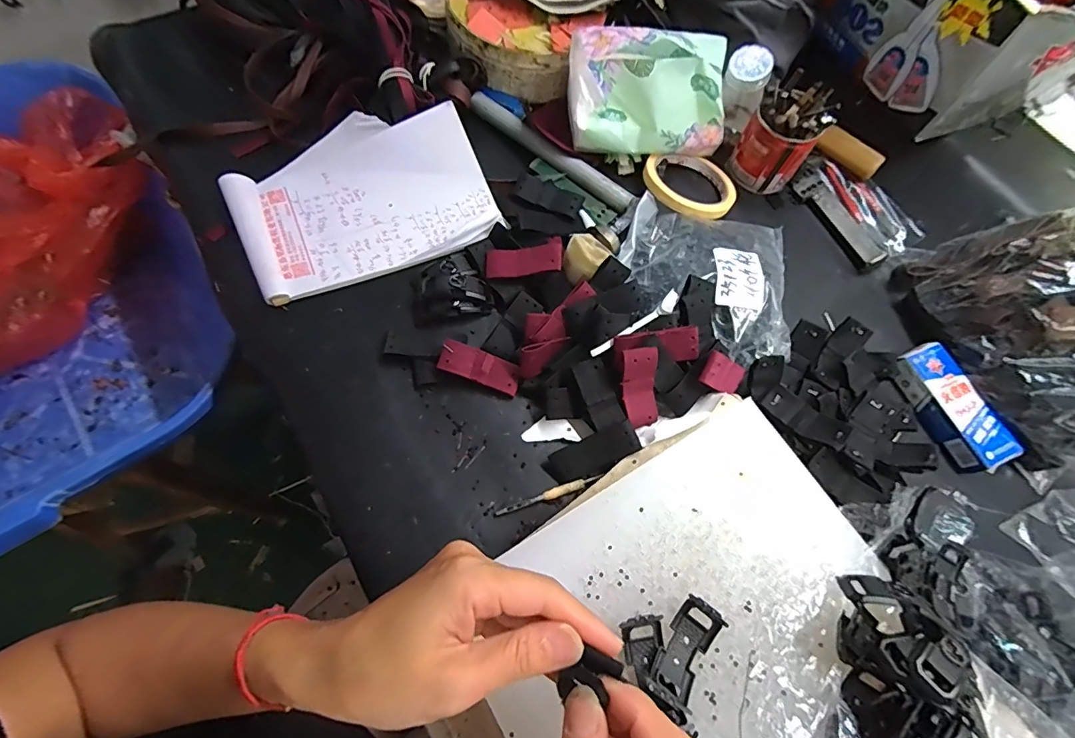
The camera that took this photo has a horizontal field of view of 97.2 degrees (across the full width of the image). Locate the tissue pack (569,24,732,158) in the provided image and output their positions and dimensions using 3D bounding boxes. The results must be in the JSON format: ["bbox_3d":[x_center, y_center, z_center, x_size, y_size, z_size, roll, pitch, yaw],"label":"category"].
[{"bbox_3d":[0.105,-0.263,0.449,0.153,0.075,0.084,2,69,-3],"label":"tissue pack"}]

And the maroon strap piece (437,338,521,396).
[{"bbox_3d":[-0.045,-0.001,0.383,0.067,0.005,0.026,22,85,-11],"label":"maroon strap piece"}]

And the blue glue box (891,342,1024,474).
[{"bbox_3d":[0.348,0.032,0.400,0.047,0.025,0.105,-22,71,-12],"label":"blue glue box"}]

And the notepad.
[{"bbox_3d":[-0.159,-0.158,0.424,0.219,0.037,0.149,-21,71,-11],"label":"notepad"}]

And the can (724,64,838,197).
[{"bbox_3d":[0.234,-0.225,0.459,0.063,0.090,0.063,1,68,-3],"label":"can"}]

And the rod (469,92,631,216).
[{"bbox_3d":[0.014,-0.217,0.473,0.198,0.023,0.021,39,71,12],"label":"rod"}]

